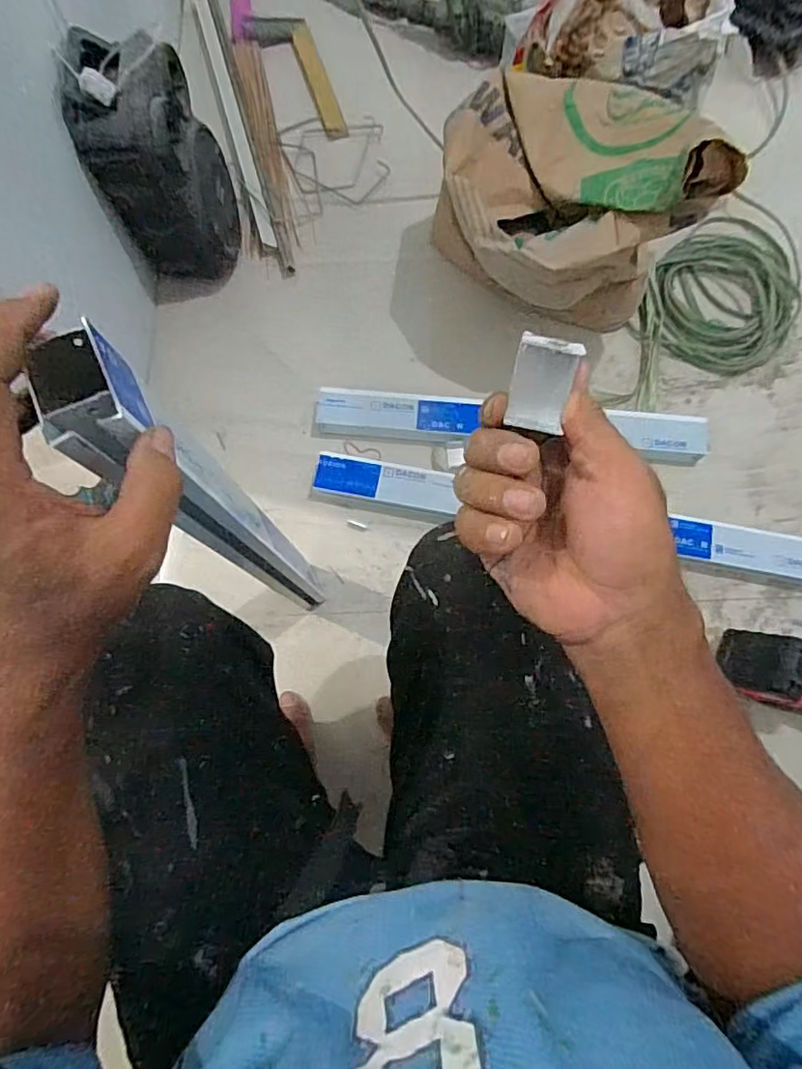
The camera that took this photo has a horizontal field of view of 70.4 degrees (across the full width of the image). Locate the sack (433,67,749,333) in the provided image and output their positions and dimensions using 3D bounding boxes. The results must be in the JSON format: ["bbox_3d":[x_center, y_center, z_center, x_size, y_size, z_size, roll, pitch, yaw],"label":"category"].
[{"bbox_3d":[0.213,-0.455,0.801,0.285,0.314,0.289,-16,76,-4],"label":"sack"}]

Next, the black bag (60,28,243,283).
[{"bbox_3d":[-0.343,-0.519,0.829,0.134,0.300,0.179,-1,75,0],"label":"black bag"}]

